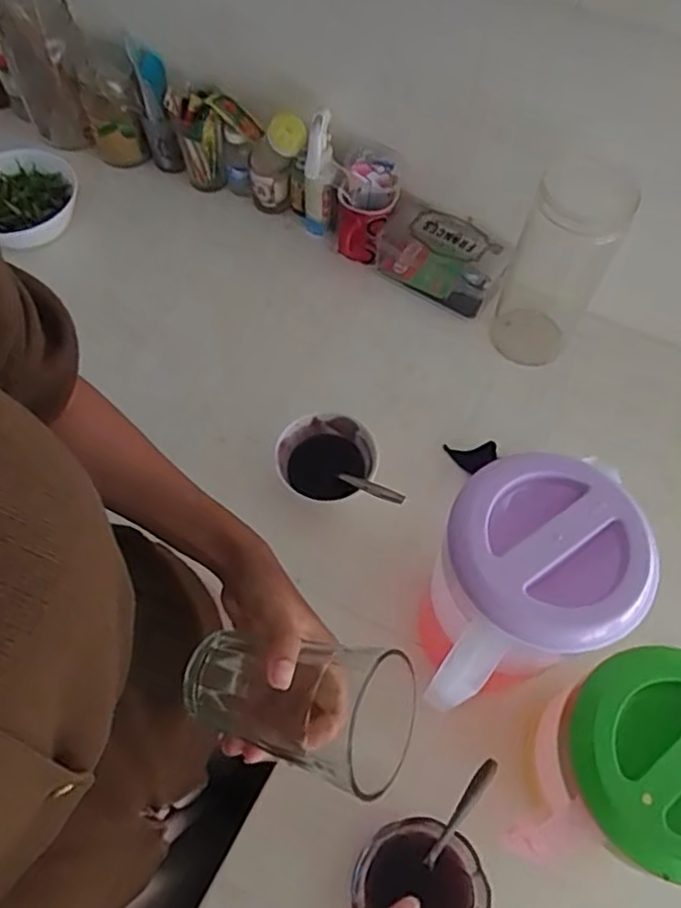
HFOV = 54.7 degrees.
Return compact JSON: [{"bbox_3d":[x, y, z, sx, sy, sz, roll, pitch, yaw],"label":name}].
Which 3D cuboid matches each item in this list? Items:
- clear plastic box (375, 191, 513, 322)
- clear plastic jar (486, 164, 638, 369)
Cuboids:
[{"bbox_3d":[0.119,-0.231,0.780,0.142,0.071,0.071,30,65,15],"label":"clear plastic box"},{"bbox_3d":[0.224,-0.195,0.688,0.095,0.209,0.093,0,61,0],"label":"clear plastic jar"}]

